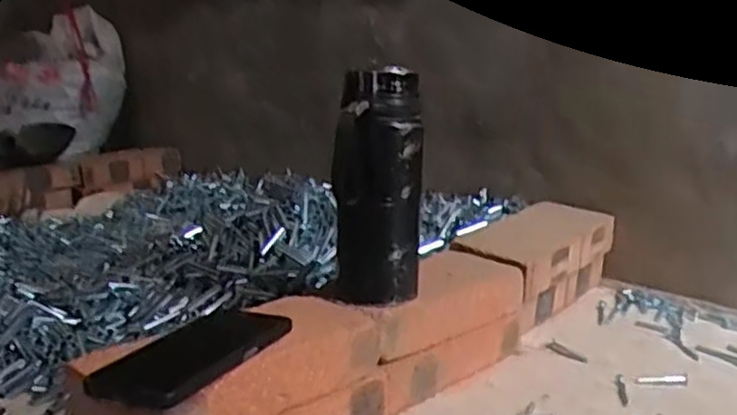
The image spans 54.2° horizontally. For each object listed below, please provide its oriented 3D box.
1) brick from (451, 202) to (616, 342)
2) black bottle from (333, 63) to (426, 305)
[{"bbox_3d":[0.218,0.076,0.948,0.121,0.110,0.247,10,19,42],"label":"brick"},{"bbox_3d":[0.009,-0.008,0.674,0.087,0.224,0.072,-2,14,3],"label":"black bottle"}]

